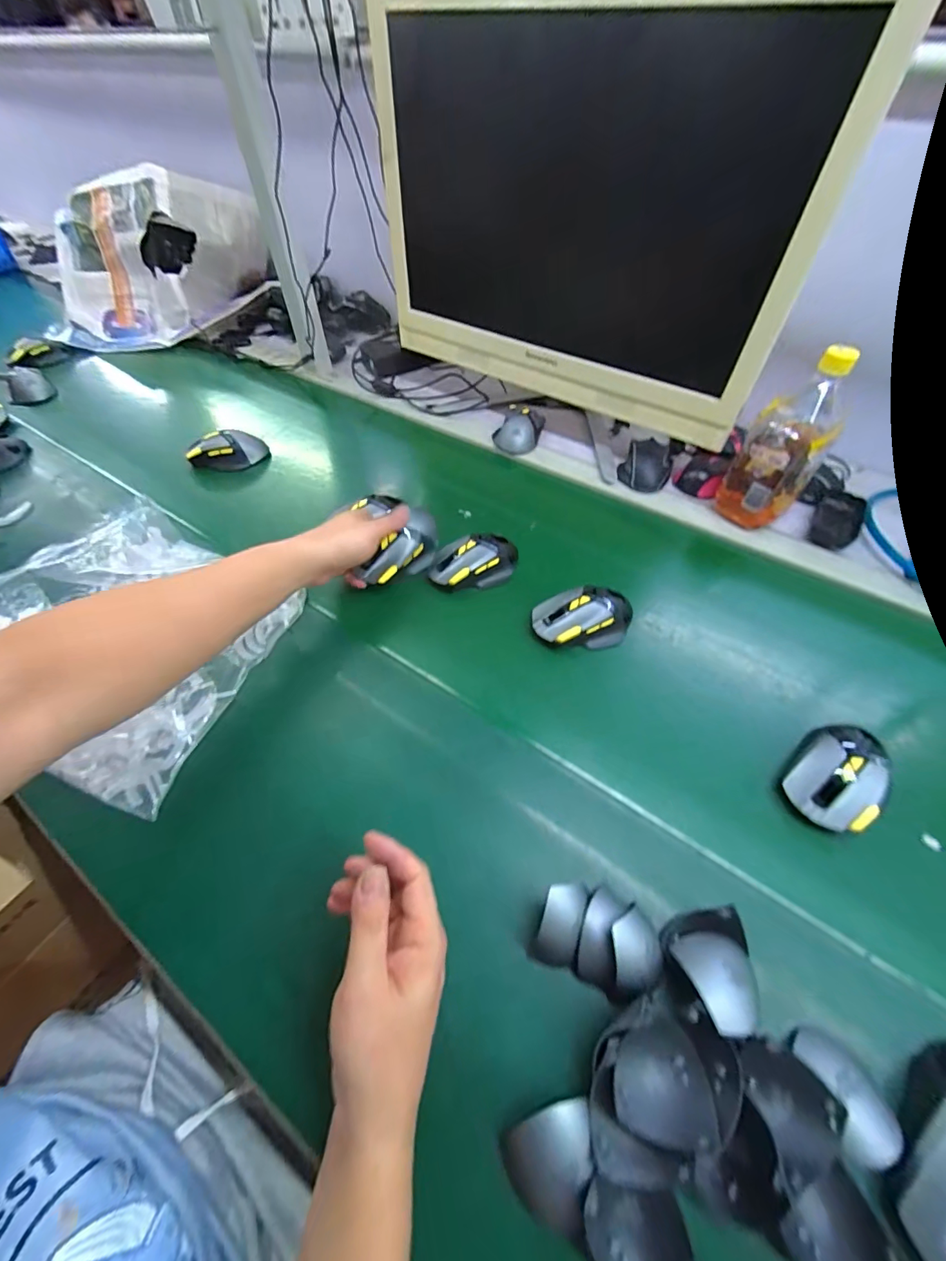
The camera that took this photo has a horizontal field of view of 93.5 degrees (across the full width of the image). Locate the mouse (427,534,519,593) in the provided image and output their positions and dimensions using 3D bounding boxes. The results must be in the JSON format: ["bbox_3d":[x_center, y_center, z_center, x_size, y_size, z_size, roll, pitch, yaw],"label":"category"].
[{"bbox_3d":[0.003,-0.083,0.551,0.118,0.046,0.060,-14,55,-9],"label":"mouse"}]

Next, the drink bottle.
[{"bbox_3d":[0.388,-0.228,0.551,0.082,0.202,0.091,34,61,23],"label":"drink bottle"}]

